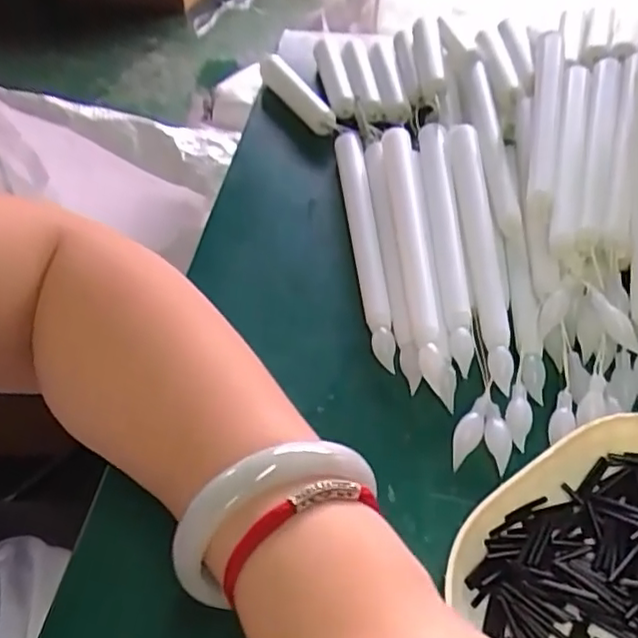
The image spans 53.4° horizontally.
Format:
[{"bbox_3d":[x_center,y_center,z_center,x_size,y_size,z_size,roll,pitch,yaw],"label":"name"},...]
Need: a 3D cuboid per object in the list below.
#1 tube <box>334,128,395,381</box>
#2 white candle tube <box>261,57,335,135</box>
[{"bbox_3d":[0.025,-0.044,0.343,0.015,0.020,0.168,-5,49,-1],"label":"tube"},{"bbox_3d":[-0.018,-0.162,0.455,0.017,0.023,0.108,-27,53,-19],"label":"white candle tube"}]

